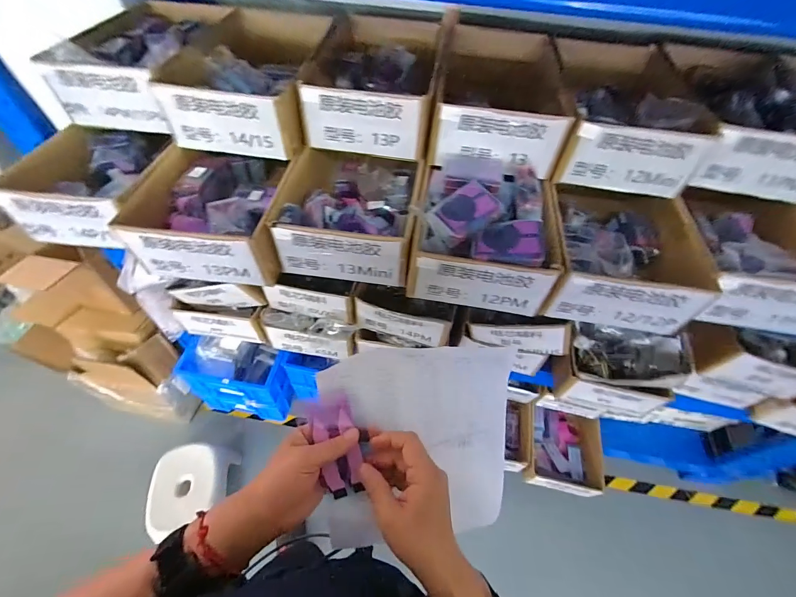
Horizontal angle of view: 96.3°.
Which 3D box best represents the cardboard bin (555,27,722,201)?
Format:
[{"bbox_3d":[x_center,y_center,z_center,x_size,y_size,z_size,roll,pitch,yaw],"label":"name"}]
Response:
[{"bbox_3d":[0.403,-0.318,0.644,0.214,0.137,0.217,9,51,4],"label":"cardboard bin"}]

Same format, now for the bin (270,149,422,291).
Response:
[{"bbox_3d":[-0.074,-0.185,0.669,0.226,0.105,0.311,8,51,2],"label":"bin"}]

